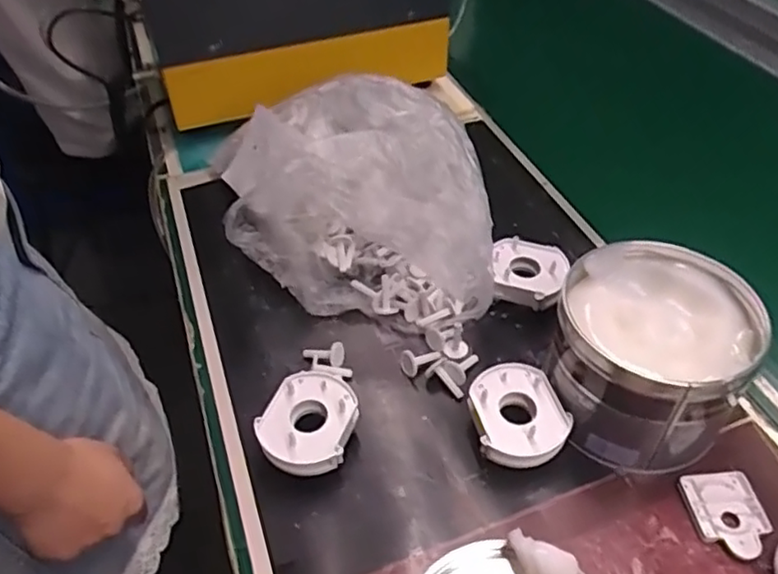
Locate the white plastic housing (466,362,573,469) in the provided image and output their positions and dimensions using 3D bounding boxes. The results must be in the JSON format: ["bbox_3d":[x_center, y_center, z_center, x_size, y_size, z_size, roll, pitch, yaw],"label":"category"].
[{"bbox_3d":[0.090,0.093,0.458,0.061,0.036,0.071,-8,46,-6],"label":"white plastic housing"}]

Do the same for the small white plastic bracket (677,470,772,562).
[{"bbox_3d":[0.221,0.148,0.421,0.045,0.008,0.057,-5,46,-3],"label":"small white plastic bracket"}]

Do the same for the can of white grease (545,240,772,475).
[{"bbox_3d":[0.179,0.049,0.455,0.122,0.094,0.129,-1,46,1],"label":"can of white grease"}]

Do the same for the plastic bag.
[{"bbox_3d":[-0.036,-0.079,0.574,0.232,0.114,0.244,-2,46,0],"label":"plastic bag"}]

